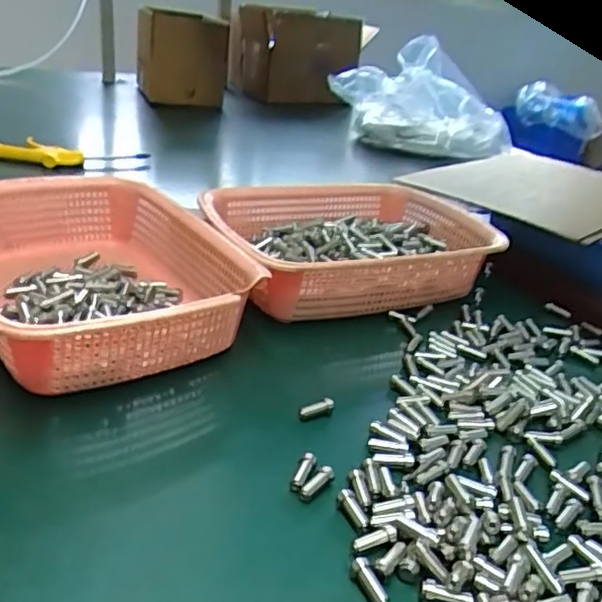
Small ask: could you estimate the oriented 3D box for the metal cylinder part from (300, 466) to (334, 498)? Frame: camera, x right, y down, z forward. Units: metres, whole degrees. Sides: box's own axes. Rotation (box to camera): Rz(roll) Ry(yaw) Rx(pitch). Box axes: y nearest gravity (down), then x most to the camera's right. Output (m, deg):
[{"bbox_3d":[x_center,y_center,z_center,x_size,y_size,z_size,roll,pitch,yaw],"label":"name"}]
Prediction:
[{"bbox_3d":[0.011,0.113,0.382,0.007,0.010,0.027,25,33,34],"label":"metal cylinder part"}]

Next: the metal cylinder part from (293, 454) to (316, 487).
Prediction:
[{"bbox_3d":[0.002,0.110,0.391,0.009,0.012,0.027,14,28,17],"label":"metal cylinder part"}]

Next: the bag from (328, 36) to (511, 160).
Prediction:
[{"bbox_3d":[0.232,-0.397,1.210,0.321,0.202,0.180,1,27,-9],"label":"bag"}]

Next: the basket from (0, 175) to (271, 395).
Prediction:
[{"bbox_3d":[-0.178,-0.022,0.525,0.206,0.080,0.290,-15,33,-34],"label":"basket"}]

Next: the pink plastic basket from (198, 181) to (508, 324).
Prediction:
[{"bbox_3d":[0.050,-0.062,0.663,0.297,0.068,0.237,-7,29,-23],"label":"pink plastic basket"}]

